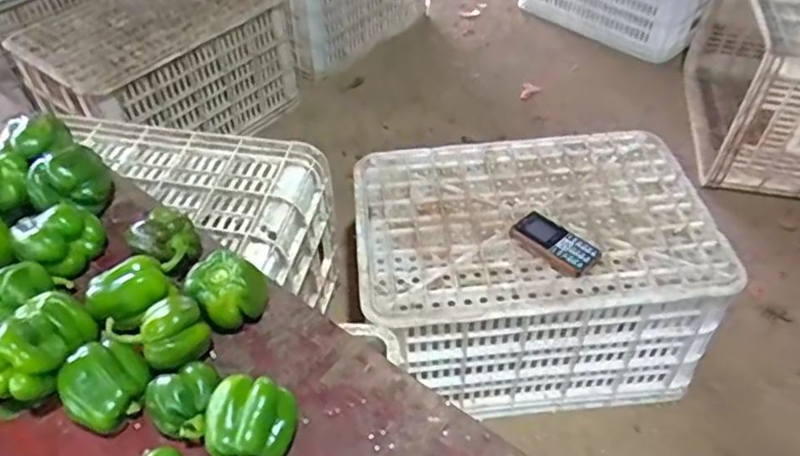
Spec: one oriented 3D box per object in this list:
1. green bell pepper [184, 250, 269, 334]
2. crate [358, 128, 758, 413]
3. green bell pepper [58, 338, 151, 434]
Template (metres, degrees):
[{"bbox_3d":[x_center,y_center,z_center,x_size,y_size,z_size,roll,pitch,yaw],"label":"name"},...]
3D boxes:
[{"bbox_3d":[-0.190,0.077,0.687,0.079,0.082,0.068,-19,49,-17],"label":"green bell pepper"},{"bbox_3d":[0.190,0.066,0.973,0.492,0.270,0.362,-7,47,-6],"label":"crate"},{"bbox_3d":[-0.288,0.159,0.605,0.071,0.074,0.079,26,52,24],"label":"green bell pepper"}]

